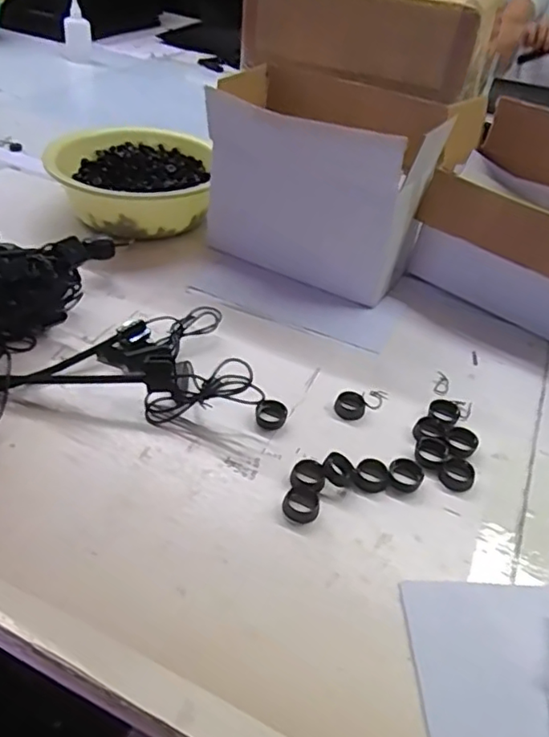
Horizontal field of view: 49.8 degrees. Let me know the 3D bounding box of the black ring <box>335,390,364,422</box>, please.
[{"bbox_3d":[0.072,0.035,0.559,0.028,0.012,0.027,3,41,-3],"label":"black ring"}]

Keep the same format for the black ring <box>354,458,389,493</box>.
[{"bbox_3d":[0.082,0.090,0.495,0.027,0.008,0.029,3,41,-3],"label":"black ring"}]

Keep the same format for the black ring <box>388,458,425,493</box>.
[{"bbox_3d":[0.111,0.088,0.497,0.028,0.012,0.027,3,41,-3],"label":"black ring"}]

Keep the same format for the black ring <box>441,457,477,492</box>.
[{"bbox_3d":[0.157,0.090,0.505,0.028,0.012,0.026,3,41,-3],"label":"black ring"}]

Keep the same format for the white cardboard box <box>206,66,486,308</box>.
[{"bbox_3d":[0.077,-0.234,0.730,0.257,0.192,0.193,24,44,19],"label":"white cardboard box"}]

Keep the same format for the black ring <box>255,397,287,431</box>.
[{"bbox_3d":[-0.002,0.041,0.541,0.026,0.017,0.027,3,41,-3],"label":"black ring"}]

